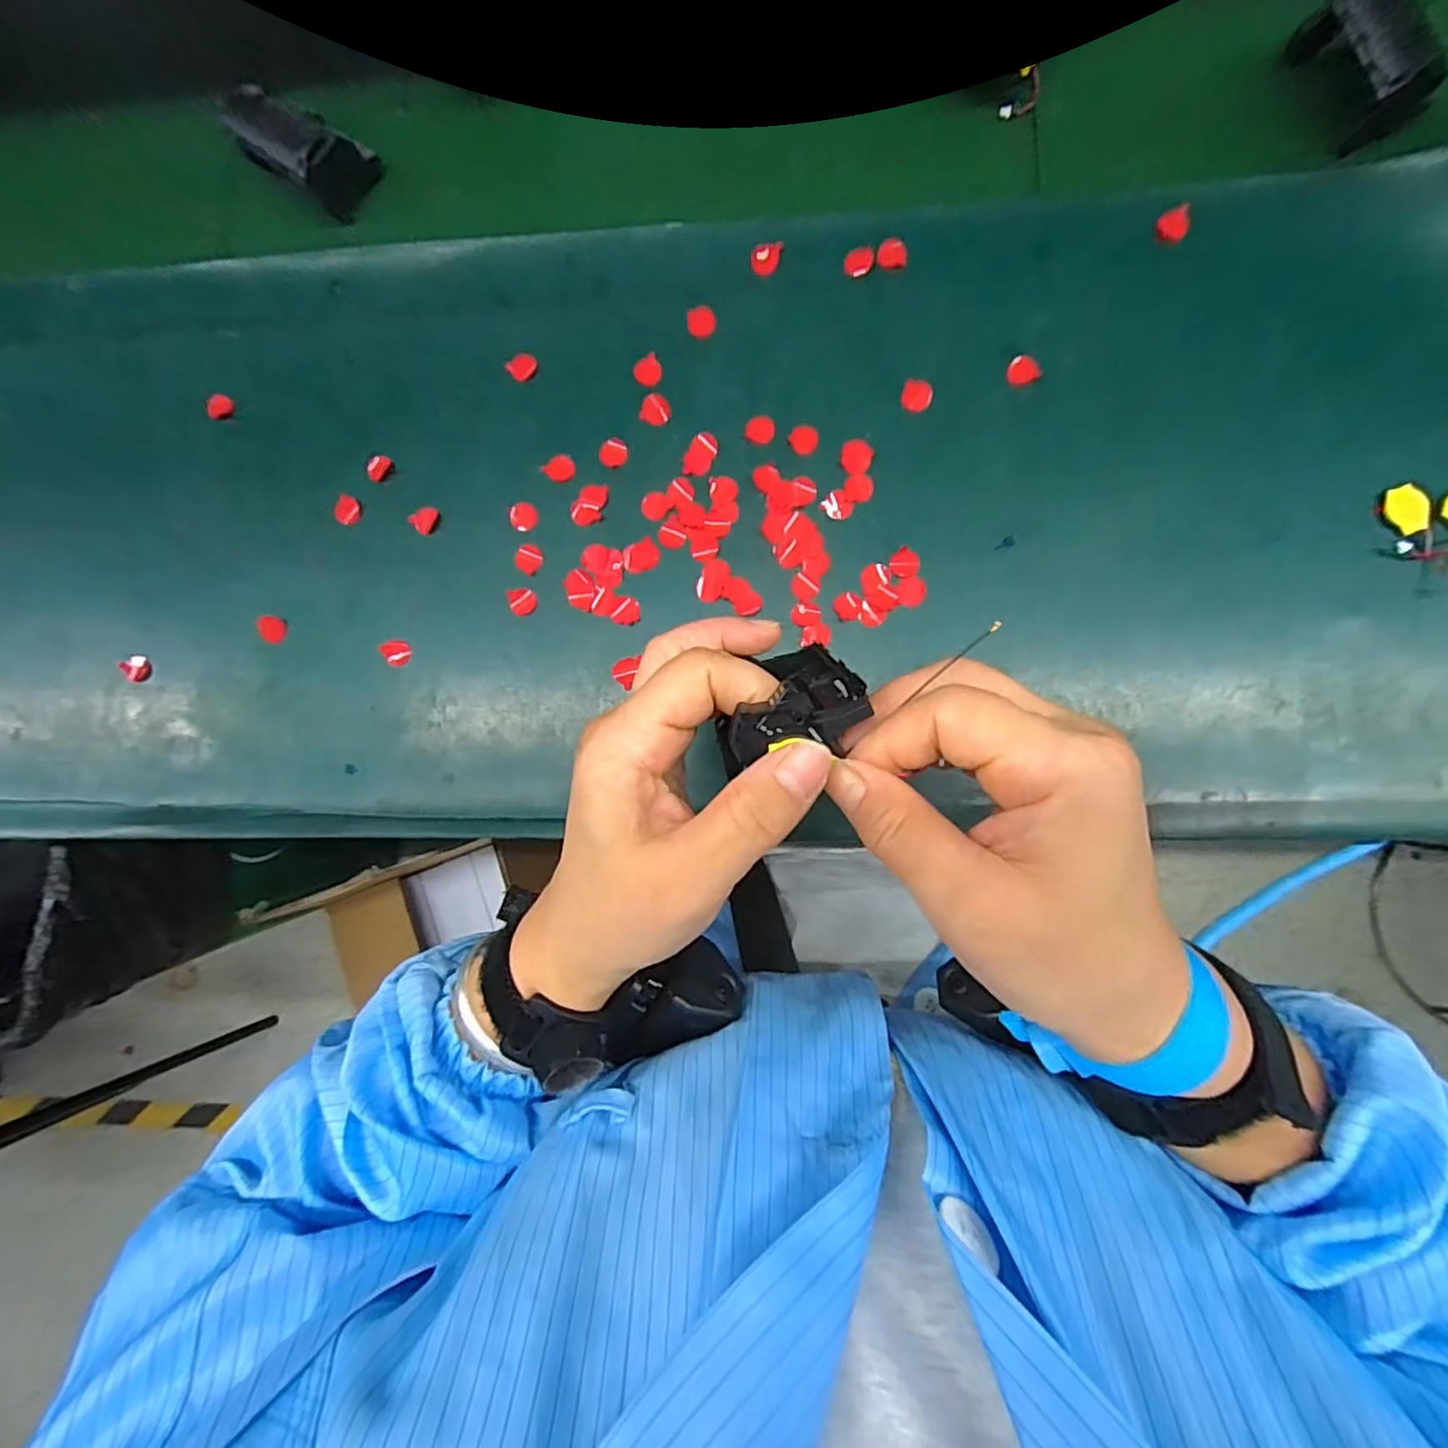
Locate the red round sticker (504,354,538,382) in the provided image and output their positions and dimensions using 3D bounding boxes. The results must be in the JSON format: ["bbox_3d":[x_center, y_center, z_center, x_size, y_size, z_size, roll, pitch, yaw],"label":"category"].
[{"bbox_3d":[-0.120,-0.214,0.367,0.017,0.005,0.015,-39,84,1],"label":"red round sticker"}]

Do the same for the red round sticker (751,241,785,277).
[{"bbox_3d":[0.025,-0.271,0.359,0.019,0.004,0.017,-9,106,-1],"label":"red round sticker"}]

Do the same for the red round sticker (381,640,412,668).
[{"bbox_3d":[-0.193,-0.042,0.359,0.021,0.004,0.015,21,88,6],"label":"red round sticker"}]

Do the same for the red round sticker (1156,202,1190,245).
[{"bbox_3d":[0.249,-0.278,0.341,0.016,0.004,0.022,5,87,10],"label":"red round sticker"}]

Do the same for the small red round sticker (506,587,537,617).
[{"bbox_3d":[-0.117,-0.071,0.359,0.016,0.004,0.017,0,87,-6],"label":"small red round sticker"}]

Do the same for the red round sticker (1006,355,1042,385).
[{"bbox_3d":[0.166,-0.196,0.342,0.017,0.004,0.016,0,92,9],"label":"red round sticker"}]

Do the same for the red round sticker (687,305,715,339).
[{"bbox_3d":[-0.013,-0.233,0.355,0.016,0.004,0.019,-9,86,4],"label":"red round sticker"}]

